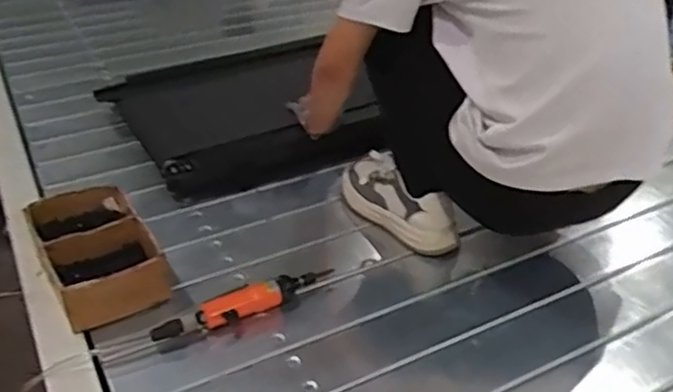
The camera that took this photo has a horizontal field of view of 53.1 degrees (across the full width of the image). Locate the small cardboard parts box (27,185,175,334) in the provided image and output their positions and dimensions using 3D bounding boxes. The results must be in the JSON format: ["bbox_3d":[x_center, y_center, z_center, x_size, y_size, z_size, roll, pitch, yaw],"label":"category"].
[{"bbox_3d":[-0.377,0.079,1.055,0.147,0.077,0.275,-17,37,-27],"label":"small cardboard parts box"}]

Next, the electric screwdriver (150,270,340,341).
[{"bbox_3d":[-0.127,0.154,0.987,0.289,0.041,0.037,-18,37,-28],"label":"electric screwdriver"}]

